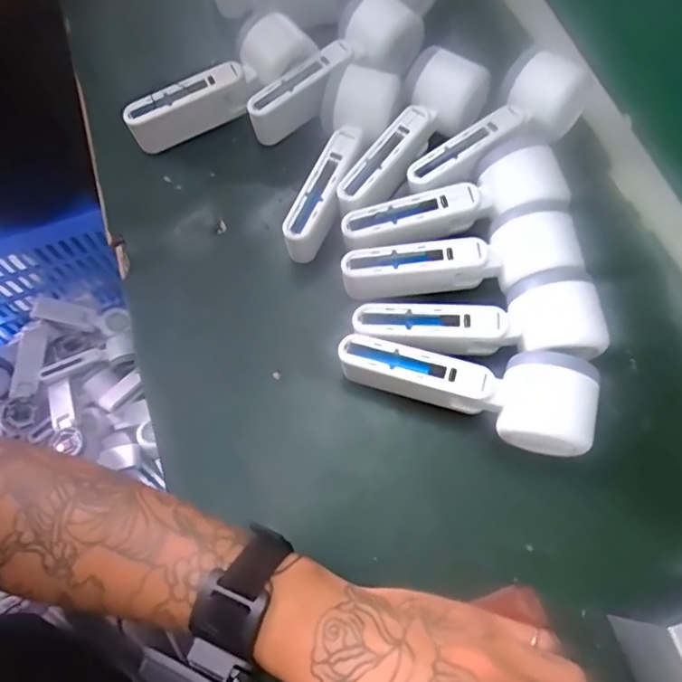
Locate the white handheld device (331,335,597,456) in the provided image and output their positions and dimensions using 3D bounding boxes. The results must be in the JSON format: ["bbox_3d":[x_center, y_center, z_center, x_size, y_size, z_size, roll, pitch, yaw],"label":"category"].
[{"bbox_3d":[0.081,0.031,0.373,0.168,0.051,0.062,12,68,5],"label":"white handheld device"}]

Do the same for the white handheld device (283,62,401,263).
[{"bbox_3d":[-0.003,-0.139,0.435,0.055,0.050,0.160,18,69,8],"label":"white handheld device"}]

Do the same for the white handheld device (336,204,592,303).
[{"bbox_3d":[0.083,-0.057,0.398,0.160,0.048,0.050,-7,68,-2],"label":"white handheld device"}]

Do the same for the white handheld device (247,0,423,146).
[{"bbox_3d":[-0.006,-0.233,0.479,0.173,0.042,0.061,-35,72,-12],"label":"white handheld device"}]

